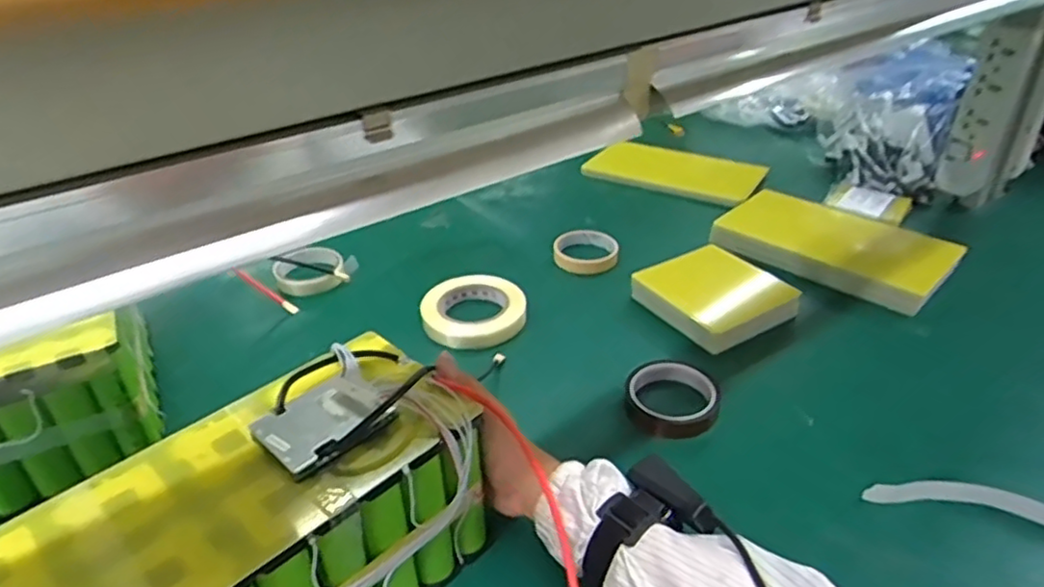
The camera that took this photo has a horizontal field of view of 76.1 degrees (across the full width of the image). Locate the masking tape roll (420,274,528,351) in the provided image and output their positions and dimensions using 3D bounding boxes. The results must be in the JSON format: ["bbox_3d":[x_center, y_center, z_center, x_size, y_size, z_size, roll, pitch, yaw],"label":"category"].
[{"bbox_3d":[-0.057,0.020,0.800,0.121,0.031,0.121,-2,32,1],"label":"masking tape roll"}]

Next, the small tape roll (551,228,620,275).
[{"bbox_3d":[0.088,-0.059,0.915,0.087,0.027,0.092,-2,32,1],"label":"small tape roll"}]

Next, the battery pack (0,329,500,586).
[{"bbox_3d":[-0.167,0.162,0.451,0.138,0.150,0.266,26,42,37],"label":"battery pack"}]

